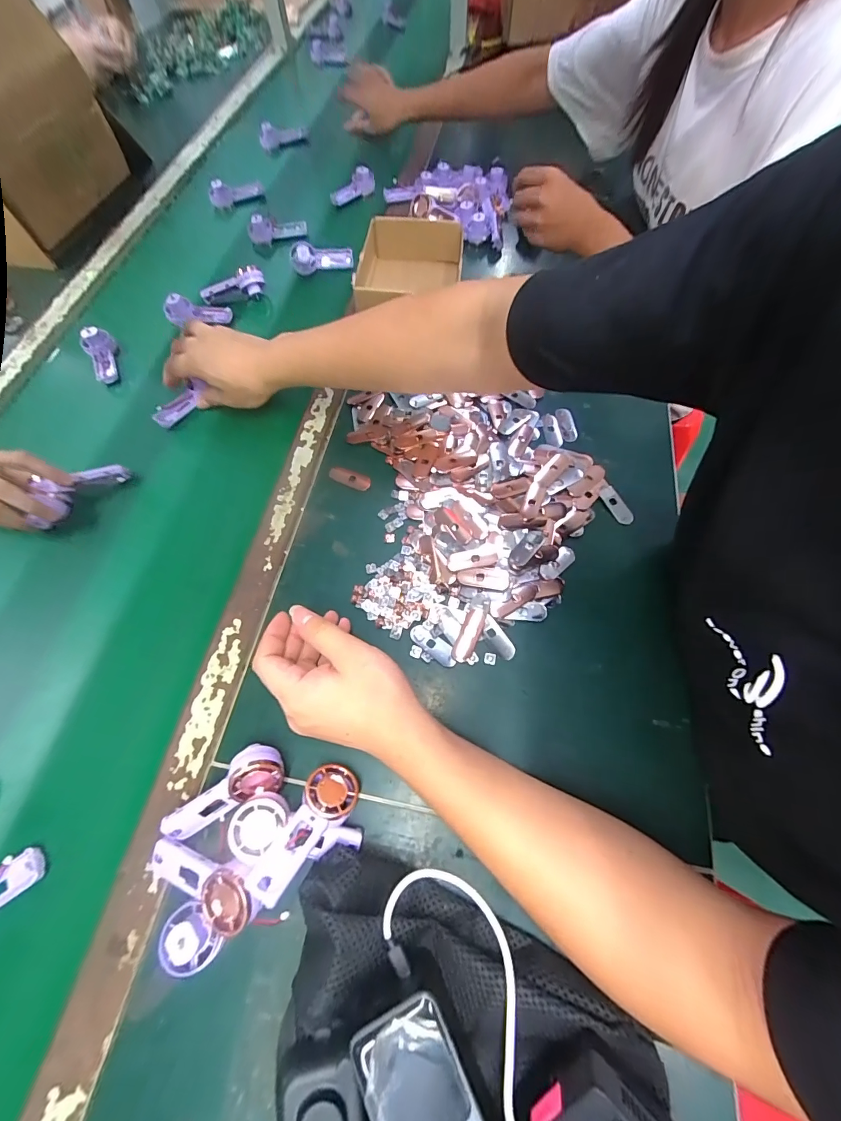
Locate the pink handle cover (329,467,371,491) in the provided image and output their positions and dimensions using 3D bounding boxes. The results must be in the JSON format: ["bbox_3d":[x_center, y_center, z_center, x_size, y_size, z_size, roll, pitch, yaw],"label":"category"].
[{"bbox_3d":[-0.081,-0.095,0.466,0.050,0.004,0.020,23,68,13],"label":"pink handle cover"}]

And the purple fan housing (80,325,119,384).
[{"bbox_3d":[-0.425,-0.268,0.545,0.037,0.029,0.080,-19,79,-6],"label":"purple fan housing"}]

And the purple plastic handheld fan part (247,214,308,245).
[{"bbox_3d":[-0.227,-0.522,0.652,0.092,0.042,0.014,-3,65,1],"label":"purple plastic handheld fan part"}]

